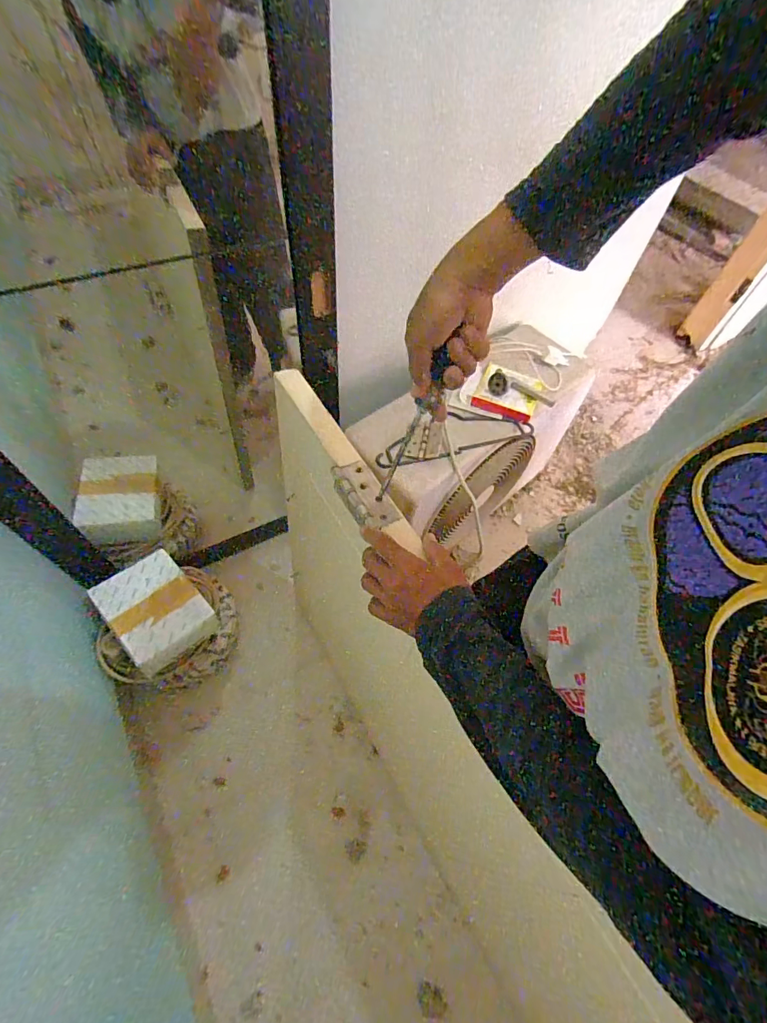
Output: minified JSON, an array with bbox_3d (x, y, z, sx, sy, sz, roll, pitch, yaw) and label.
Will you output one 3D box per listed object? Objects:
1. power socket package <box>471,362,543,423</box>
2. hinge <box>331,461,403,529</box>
[{"bbox_3d":[0.291,-0.281,1.046,0.136,0.031,0.130,23,59,9],"label":"power socket package"},{"bbox_3d":[-0.025,-0.022,0.551,0.056,0.017,0.100,-25,63,-18],"label":"hinge"}]

